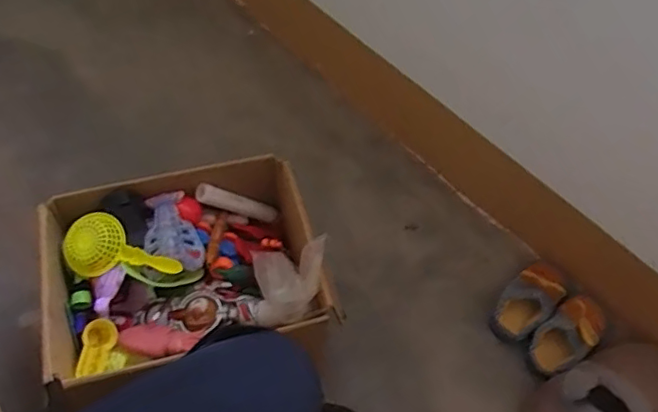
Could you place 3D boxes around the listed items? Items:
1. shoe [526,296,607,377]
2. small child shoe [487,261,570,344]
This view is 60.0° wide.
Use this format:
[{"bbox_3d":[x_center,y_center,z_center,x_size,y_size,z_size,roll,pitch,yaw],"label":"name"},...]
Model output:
[{"bbox_3d":[0.404,0.209,0.948,0.178,0.079,0.076,-34,66,-22],"label":"shoe"},{"bbox_3d":[0.349,0.158,0.984,0.080,0.085,0.170,40,64,19],"label":"small child shoe"}]

